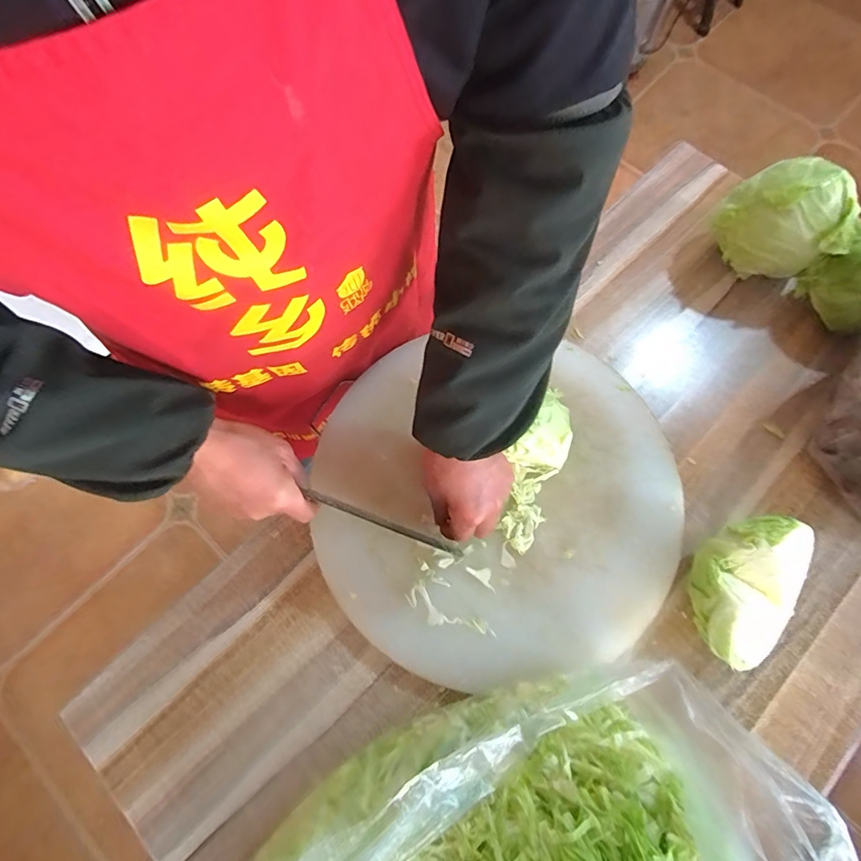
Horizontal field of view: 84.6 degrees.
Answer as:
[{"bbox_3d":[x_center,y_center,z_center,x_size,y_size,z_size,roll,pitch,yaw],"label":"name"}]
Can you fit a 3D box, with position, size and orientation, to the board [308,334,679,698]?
[{"bbox_3d":[0.076,0.073,0.532,0.397,0.025,0.373,-13,72,-3],"label":"board"}]

